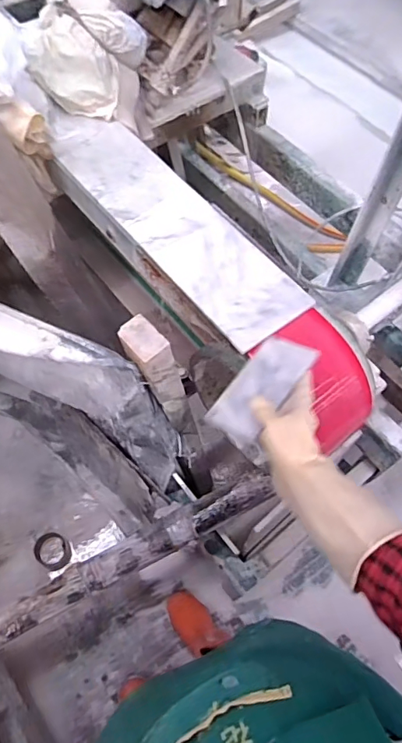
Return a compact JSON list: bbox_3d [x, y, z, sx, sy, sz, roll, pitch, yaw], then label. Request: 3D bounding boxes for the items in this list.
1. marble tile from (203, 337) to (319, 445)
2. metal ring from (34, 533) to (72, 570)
[{"bbox_3d":[0.078,0.018,0.608,0.150,0.013,0.079,-47,44,-17],"label":"marble tile"},{"bbox_3d":[-0.397,0.480,1.295,0.107,0.048,0.087,35,68,15],"label":"metal ring"}]

